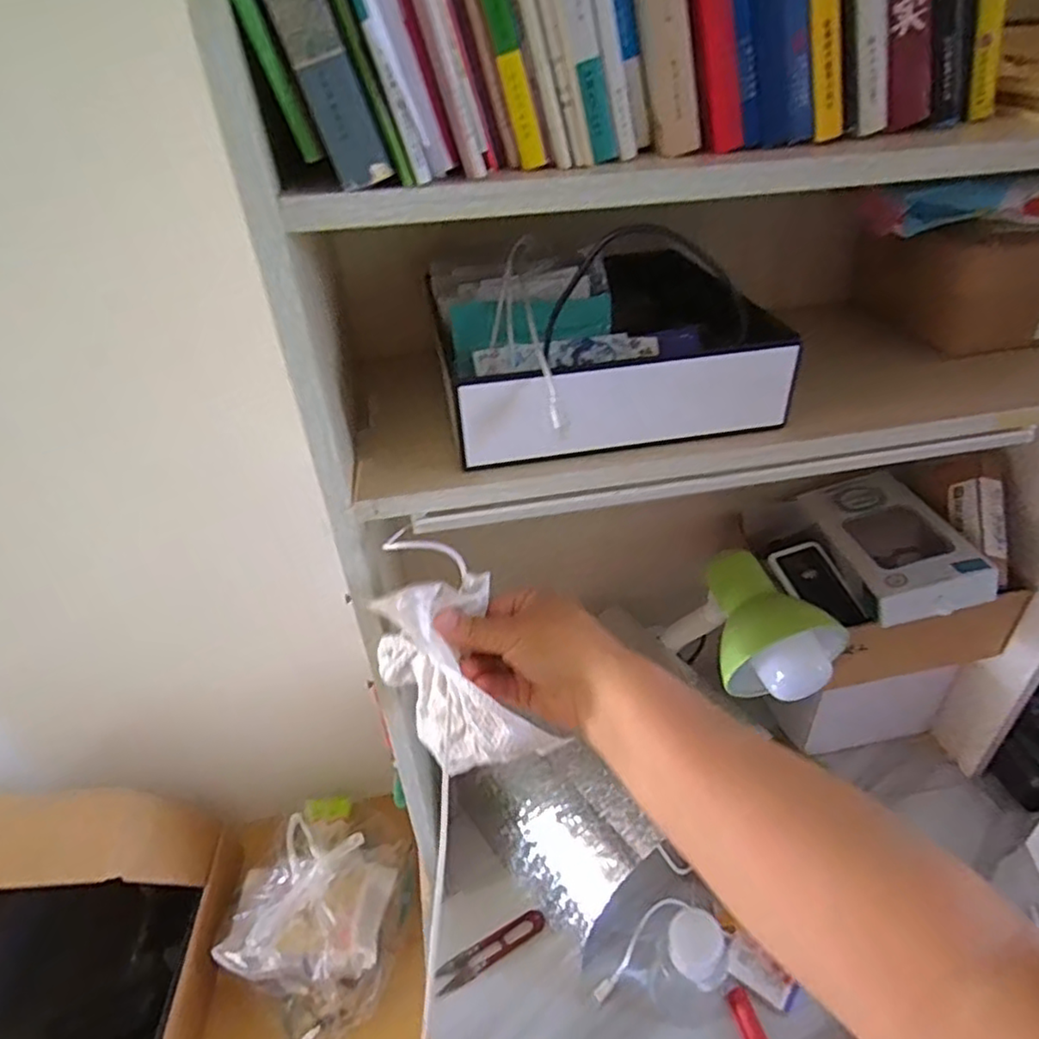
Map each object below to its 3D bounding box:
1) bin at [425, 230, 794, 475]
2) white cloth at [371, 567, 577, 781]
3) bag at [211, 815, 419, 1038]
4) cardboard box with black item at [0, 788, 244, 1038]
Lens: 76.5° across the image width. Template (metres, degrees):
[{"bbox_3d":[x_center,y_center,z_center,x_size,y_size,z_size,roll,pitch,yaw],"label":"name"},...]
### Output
[{"bbox_3d":[0.050,-0.123,0.456,0.216,0.080,0.171,-14,38,-13],"label":"bin"},{"bbox_3d":[-0.036,0.092,0.393,0.079,0.086,0.110,-16,38,-15],"label":"white cloth"},{"bbox_3d":[-0.227,0.447,0.772,0.201,0.095,0.215,21,43,30],"label":"bag"},{"bbox_3d":[-0.547,0.428,0.696,0.372,0.303,0.230,-5,37,-1],"label":"cardboard box with black item"}]

